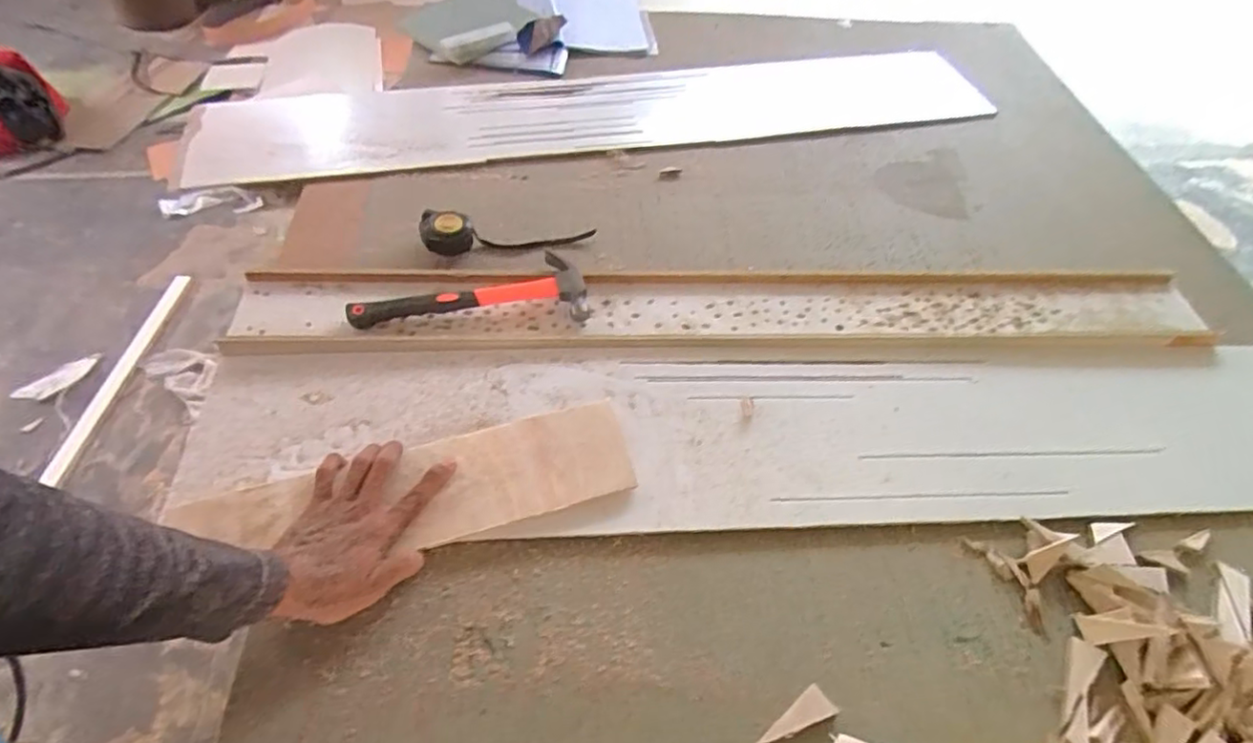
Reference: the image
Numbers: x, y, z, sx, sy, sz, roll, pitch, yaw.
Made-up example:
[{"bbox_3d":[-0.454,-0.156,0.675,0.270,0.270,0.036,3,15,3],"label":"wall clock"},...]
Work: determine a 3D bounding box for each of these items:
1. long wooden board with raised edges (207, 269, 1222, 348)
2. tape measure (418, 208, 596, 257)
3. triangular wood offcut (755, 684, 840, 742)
[{"bbox_3d":[0.130,-0.077,0.775,1.144,0.022,0.108,0,53,-4],"label":"long wooden board with raised edges"},{"bbox_3d":[-0.153,-0.179,0.827,0.218,0.035,0.054,-2,53,-5],"label":"tape measure"},{"bbox_3d":[0.134,0.287,0.517,0.079,0.004,0.026,-29,60,-23],"label":"triangular wood offcut"}]

